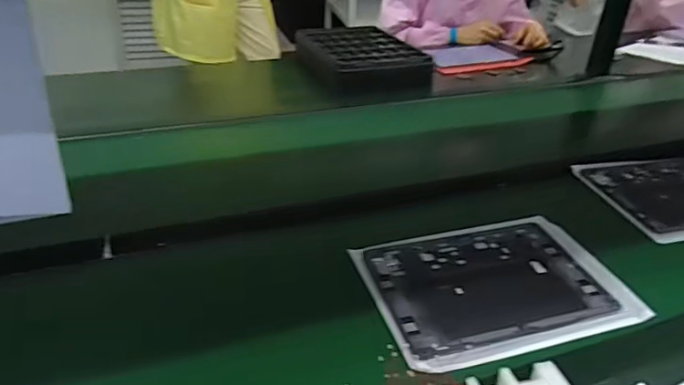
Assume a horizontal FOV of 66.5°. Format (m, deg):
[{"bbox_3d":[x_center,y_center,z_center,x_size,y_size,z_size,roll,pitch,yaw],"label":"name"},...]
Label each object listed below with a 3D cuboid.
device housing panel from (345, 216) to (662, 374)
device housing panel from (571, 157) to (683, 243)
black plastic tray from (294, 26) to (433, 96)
[{"bbox_3d":[0.178,0.104,0.618,0.290,0.012,0.208,-10,34,-17],"label":"device housing panel"},{"bbox_3d":[0.537,-0.001,0.823,0.291,0.021,0.224,-5,32,-12],"label":"device housing panel"},{"bbox_3d":[0.031,-0.321,1.244,0.247,0.085,0.325,-10,34,-21],"label":"black plastic tray"}]

